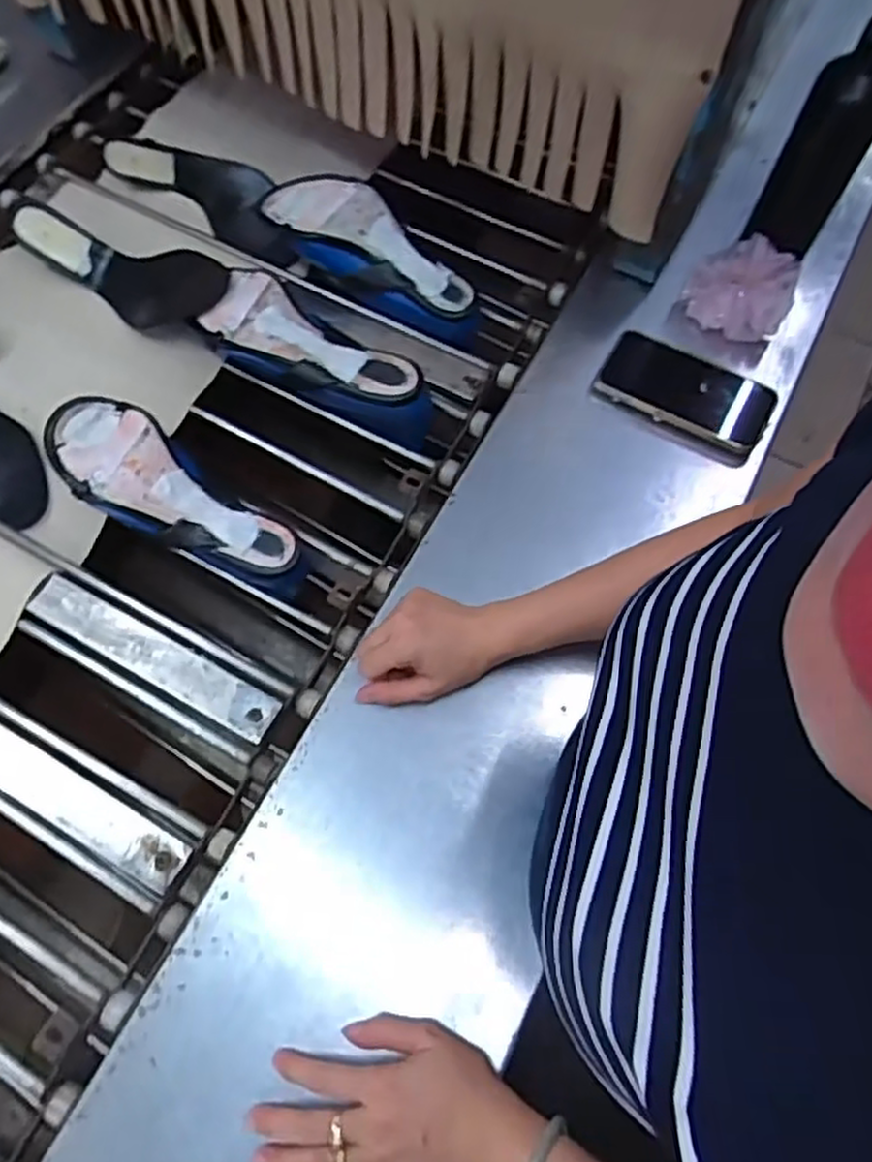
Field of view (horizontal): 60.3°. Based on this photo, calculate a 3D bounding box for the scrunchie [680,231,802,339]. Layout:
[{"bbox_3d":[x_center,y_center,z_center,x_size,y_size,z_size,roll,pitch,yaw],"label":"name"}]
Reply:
[{"bbox_3d":[0.313,-0.301,0.765,0.099,0.038,0.103,-1,67,2],"label":"scrunchie"}]

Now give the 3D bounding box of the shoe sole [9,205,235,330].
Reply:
[{"bbox_3d":[-0.329,-0.336,0.799,0.244,0.050,0.092,33,71,14],"label":"shoe sole"}]

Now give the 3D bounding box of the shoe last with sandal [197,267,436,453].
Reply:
[{"bbox_3d":[-0.112,-0.221,0.736,0.248,0.072,0.096,30,70,-3],"label":"shoe last with sandal"}]

